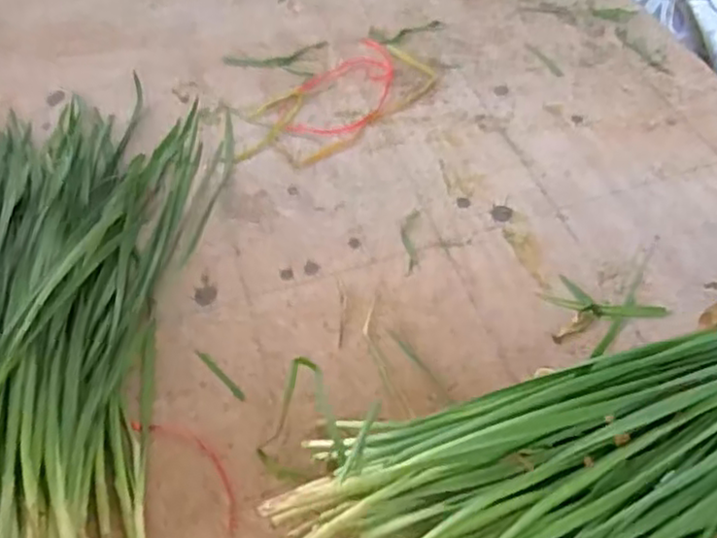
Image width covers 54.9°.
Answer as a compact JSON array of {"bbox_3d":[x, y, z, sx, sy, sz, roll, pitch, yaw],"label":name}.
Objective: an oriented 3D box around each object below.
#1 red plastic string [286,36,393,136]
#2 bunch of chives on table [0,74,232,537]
[{"bbox_3d":[-0.010,-0.183,0.682,0.085,0.004,0.147,8,53,11],"label":"red plastic string"},{"bbox_3d":[-0.245,0.012,0.492,0.264,0.075,0.472,-7,52,-1],"label":"bunch of chives on table"}]

